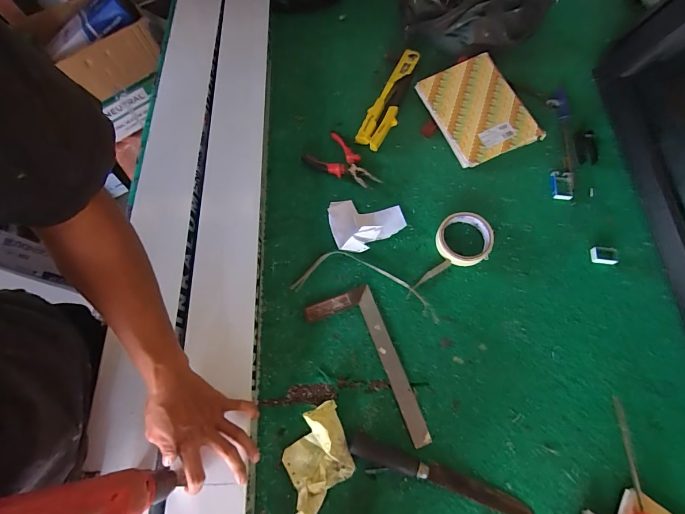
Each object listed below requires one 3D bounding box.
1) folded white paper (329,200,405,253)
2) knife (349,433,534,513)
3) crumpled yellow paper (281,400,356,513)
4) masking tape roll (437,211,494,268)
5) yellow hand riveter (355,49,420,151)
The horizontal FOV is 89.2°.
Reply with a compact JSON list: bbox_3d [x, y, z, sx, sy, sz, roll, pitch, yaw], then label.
[{"bbox_3d":[0.043,-0.064,0.589,0.128,0.054,0.098,-6,69,0],"label":"folded white paper"},{"bbox_3d":[0.131,0.297,0.469,0.246,0.013,0.027,18,71,9],"label":"knife"},{"bbox_3d":[-0.035,0.275,0.473,0.091,0.034,0.117,-22,70,-6],"label":"crumpled yellow paper"},{"bbox_3d":[0.203,-0.030,0.581,0.089,0.021,0.089,-1,69,2],"label":"masking tape roll"},{"bbox_3d":[0.100,-0.320,0.699,0.052,0.022,0.242,24,72,11],"label":"yellow hand riveter"}]

